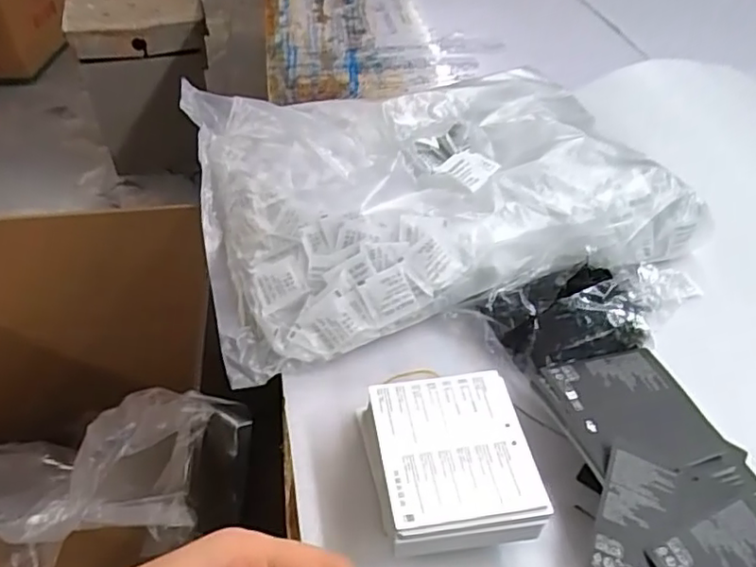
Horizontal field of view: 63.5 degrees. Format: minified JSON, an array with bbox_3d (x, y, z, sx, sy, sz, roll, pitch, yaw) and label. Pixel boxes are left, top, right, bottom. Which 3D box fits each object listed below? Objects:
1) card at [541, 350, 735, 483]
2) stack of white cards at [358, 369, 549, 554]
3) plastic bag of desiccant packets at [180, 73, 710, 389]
[{"bbox_3d":[0.179,0.088,0.436,0.094,0.010,0.098,-8,38,-12],"label":"card"},{"bbox_3d":[0.045,0.118,0.402,0.098,0.052,0.116,-6,43,-8],"label":"stack of white cards"},{"bbox_3d":[0.047,-0.107,0.618,0.462,0.070,0.378,-14,45,-16],"label":"plastic bag of desiccant packets"}]

